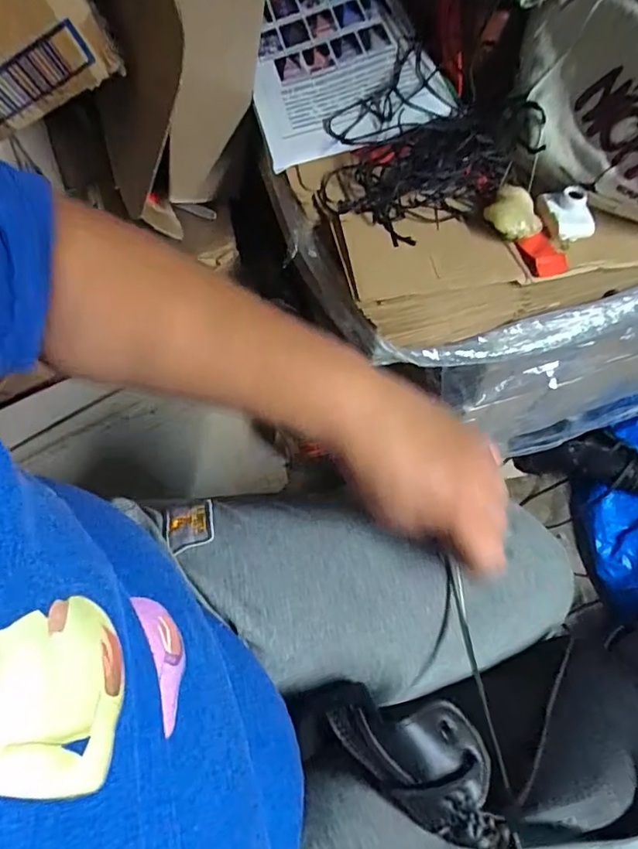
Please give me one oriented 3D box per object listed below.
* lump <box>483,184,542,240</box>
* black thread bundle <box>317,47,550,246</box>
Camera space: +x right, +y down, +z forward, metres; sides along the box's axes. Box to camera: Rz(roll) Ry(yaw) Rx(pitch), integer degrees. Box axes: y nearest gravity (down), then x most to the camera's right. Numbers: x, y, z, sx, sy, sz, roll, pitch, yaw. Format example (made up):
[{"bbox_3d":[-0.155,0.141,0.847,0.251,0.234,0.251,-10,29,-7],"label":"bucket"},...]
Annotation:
[{"bbox_3d":[0.144,-0.158,0.401,0.033,0.024,0.040,-15,65,-5],"label":"lump"},{"bbox_3d":[0.072,-0.223,0.424,0.156,0.043,0.147,-32,67,-12],"label":"black thread bundle"}]

